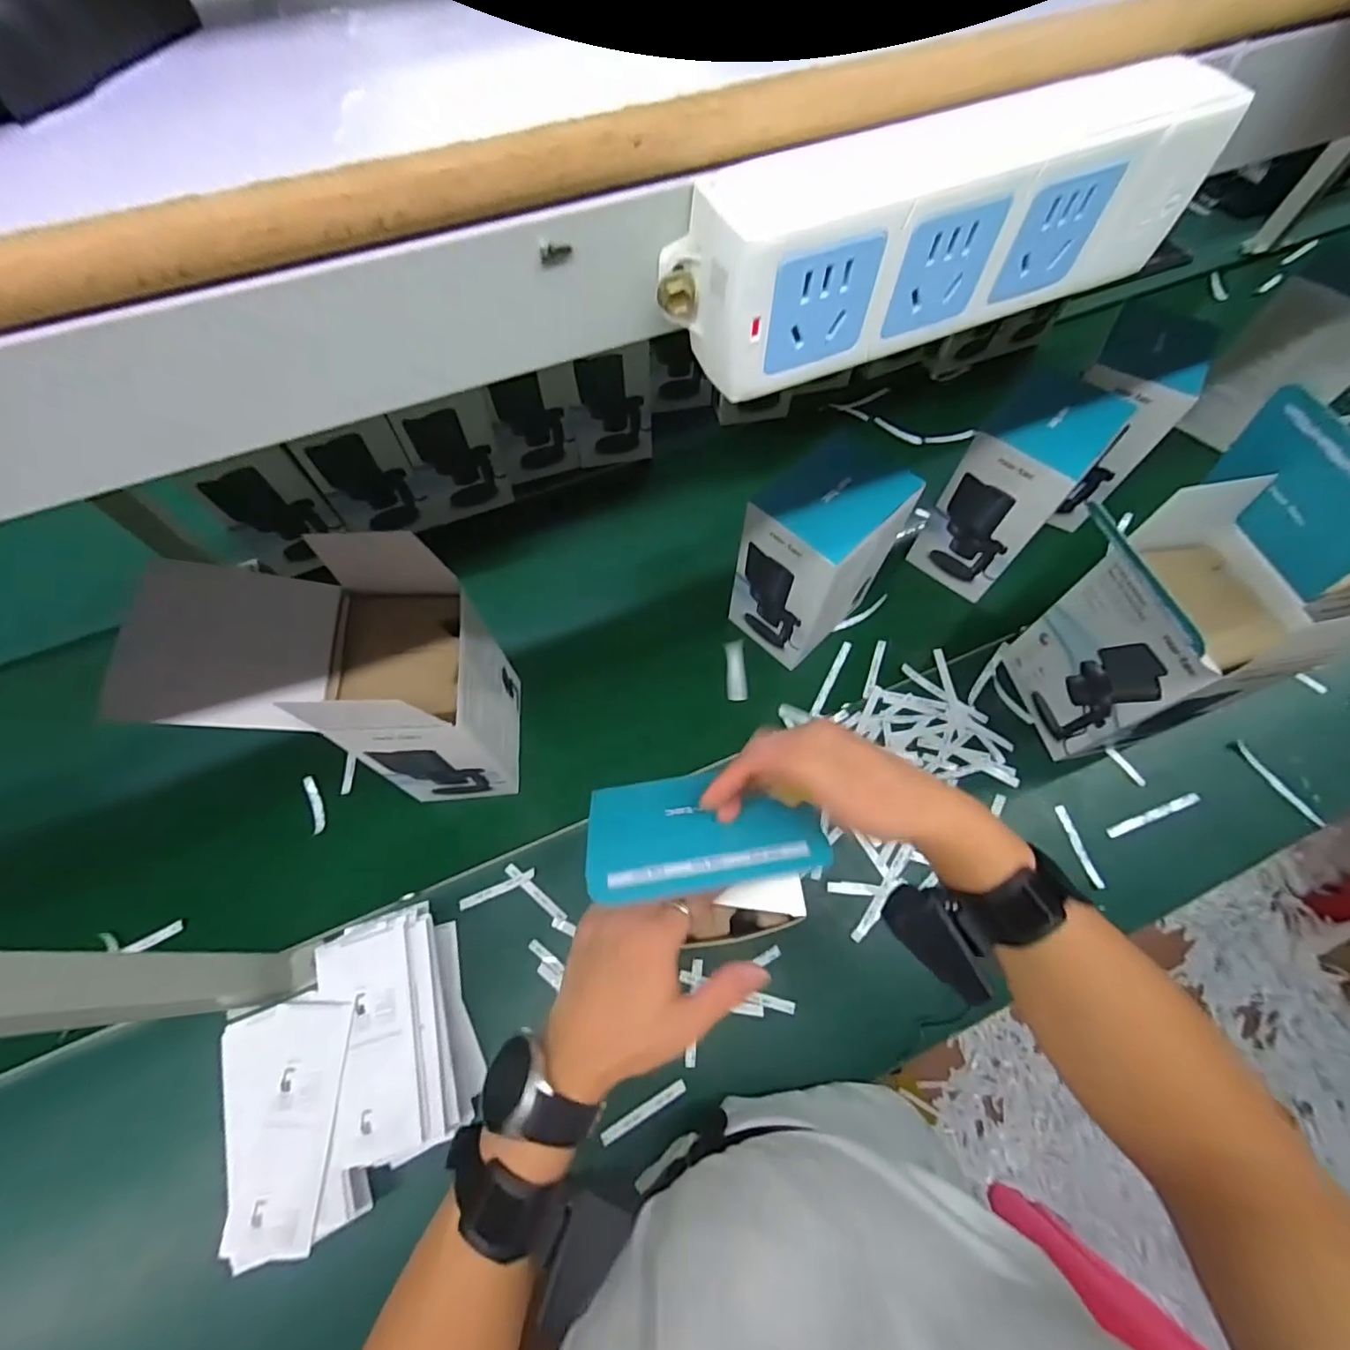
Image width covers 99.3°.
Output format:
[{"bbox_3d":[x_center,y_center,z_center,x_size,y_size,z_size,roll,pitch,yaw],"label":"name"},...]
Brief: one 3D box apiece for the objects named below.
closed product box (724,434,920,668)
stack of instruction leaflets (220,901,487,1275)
[{"bbox_3d":[0.166,-0.135,0.689,0.120,0.230,0.153,42,73,18],"label":"closed product box"},{"bbox_3d":[-0.304,0.366,0.541,0.211,0.061,0.220,-23,67,-9],"label":"stack of instruction leaflets"}]

